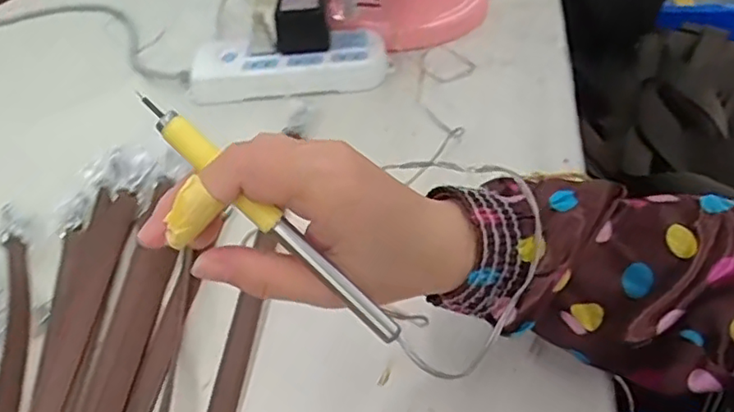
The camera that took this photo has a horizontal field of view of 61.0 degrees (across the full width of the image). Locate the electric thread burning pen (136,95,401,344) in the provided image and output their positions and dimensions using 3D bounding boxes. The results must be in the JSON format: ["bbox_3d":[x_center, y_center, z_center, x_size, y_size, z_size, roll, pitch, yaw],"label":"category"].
[{"bbox_3d":[-0.038,0.005,0.243,0.135,0.008,0.009,44,53,-4],"label":"electric thread burning pen"}]

